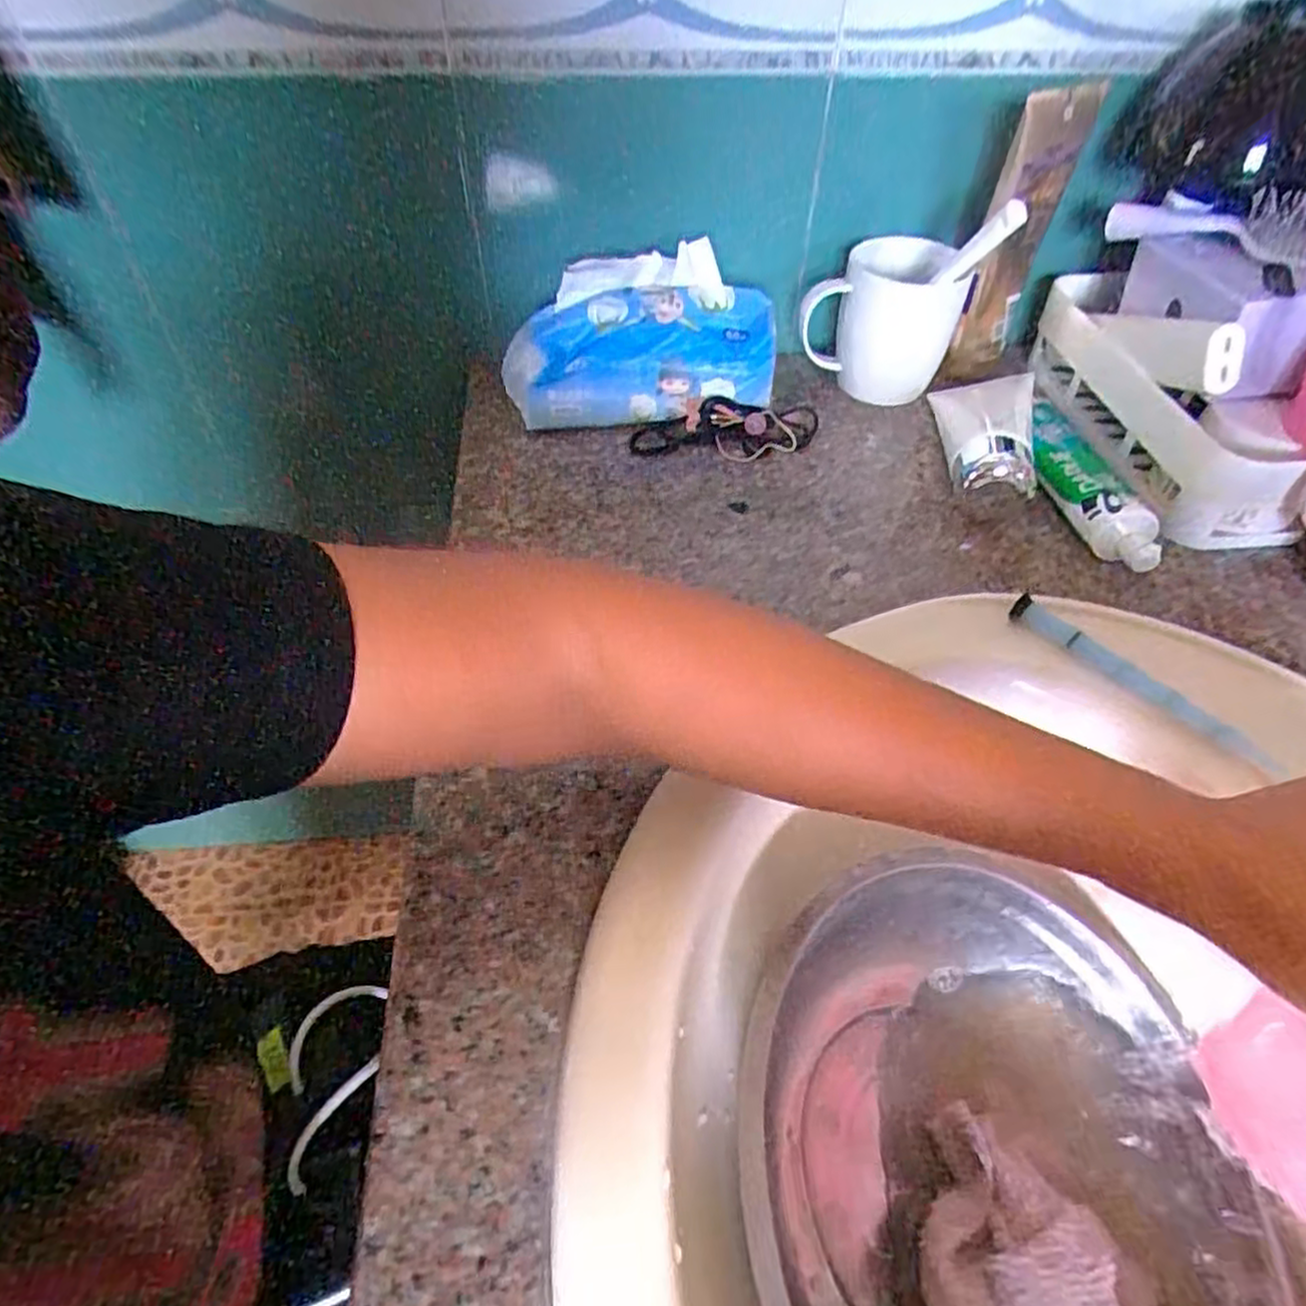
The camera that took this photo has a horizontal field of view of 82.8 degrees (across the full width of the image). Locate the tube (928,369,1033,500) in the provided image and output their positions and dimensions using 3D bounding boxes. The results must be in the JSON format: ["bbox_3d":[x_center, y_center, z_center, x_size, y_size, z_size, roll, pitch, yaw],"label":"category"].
[{"bbox_3d":[0.234,-0.159,0.525,0.070,0.041,0.144,13,51,12],"label":"tube"}]

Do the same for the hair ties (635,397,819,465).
[{"bbox_3d":[0.054,-0.167,0.551,0.136,0.020,0.054,-1,49,0],"label":"hair ties"}]

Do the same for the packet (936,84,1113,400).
[{"bbox_3d":[0.261,-0.292,0.536,0.077,0.192,0.018,-21,52,-18],"label":"packet"}]

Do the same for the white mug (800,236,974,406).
[{"bbox_3d":[0.174,-0.258,0.575,0.119,0.105,0.080,6,49,4],"label":"white mug"}]

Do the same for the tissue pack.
[{"bbox_3d":[-0.007,-0.227,0.551,0.200,0.103,0.064,-4,49,-2],"label":"tissue pack"}]

